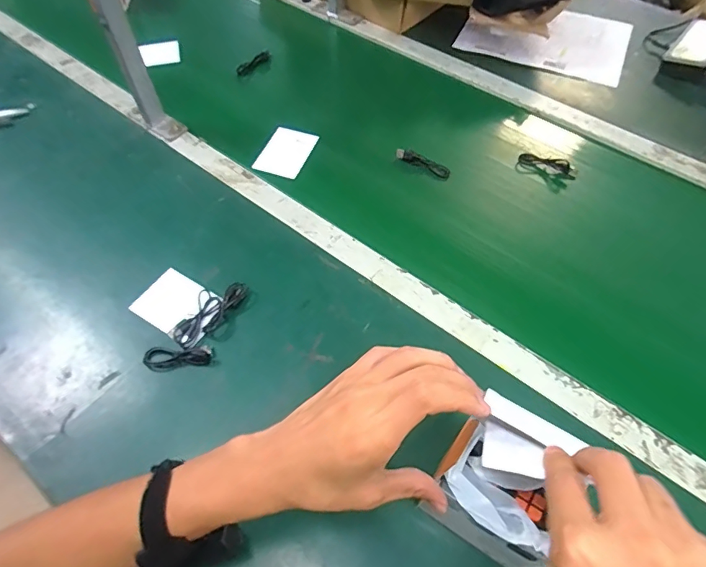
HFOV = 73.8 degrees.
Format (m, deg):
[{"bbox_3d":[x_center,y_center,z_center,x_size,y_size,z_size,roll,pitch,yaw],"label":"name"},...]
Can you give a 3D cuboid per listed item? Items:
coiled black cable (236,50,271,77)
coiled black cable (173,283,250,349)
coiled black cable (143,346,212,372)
[{"bbox_3d":[-0.180,-0.403,0.856,0.078,0.017,0.021,-39,65,-22],"label":"coiled black cable"},{"bbox_3d":[-0.170,0.033,0.558,0.041,0.013,0.099,33,63,19],"label":"coiled black cable"},{"bbox_3d":[-0.195,0.083,0.525,0.073,0.013,0.028,-3,57,-2],"label":"coiled black cable"}]

